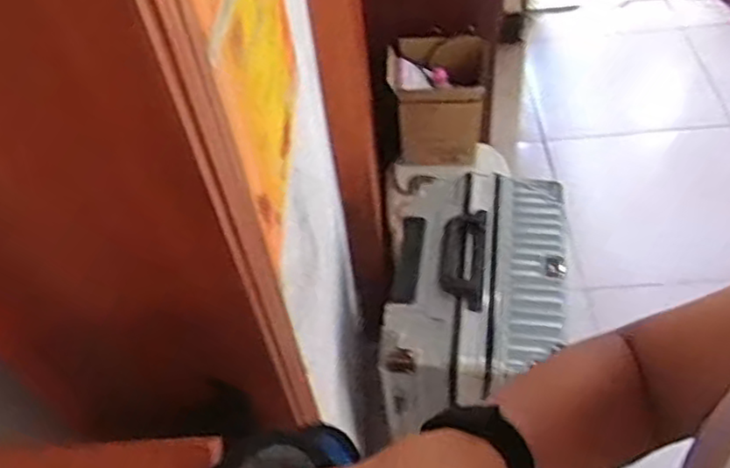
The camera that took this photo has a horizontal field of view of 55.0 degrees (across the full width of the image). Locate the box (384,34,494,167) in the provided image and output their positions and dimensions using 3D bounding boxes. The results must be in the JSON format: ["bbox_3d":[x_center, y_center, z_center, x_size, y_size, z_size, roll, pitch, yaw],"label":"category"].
[{"bbox_3d":[0.168,-0.300,1.578,0.204,0.265,0.147,2,50,8],"label":"box"}]

